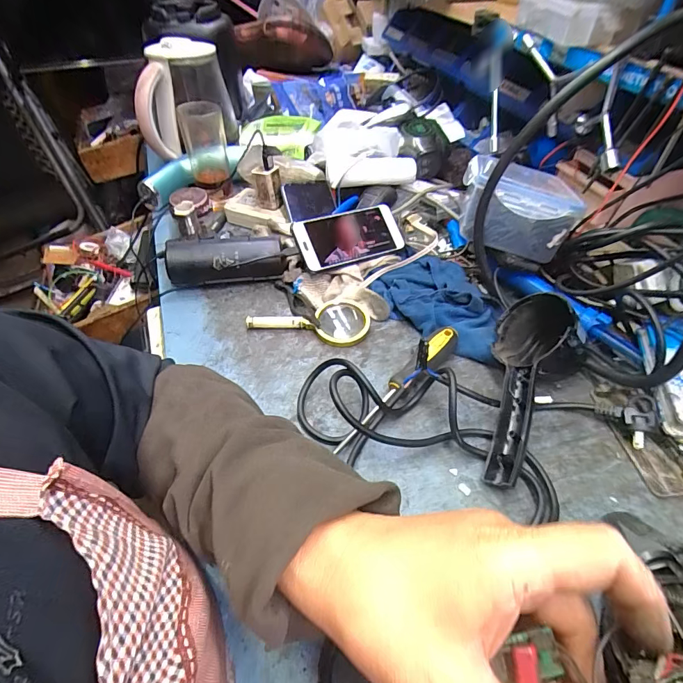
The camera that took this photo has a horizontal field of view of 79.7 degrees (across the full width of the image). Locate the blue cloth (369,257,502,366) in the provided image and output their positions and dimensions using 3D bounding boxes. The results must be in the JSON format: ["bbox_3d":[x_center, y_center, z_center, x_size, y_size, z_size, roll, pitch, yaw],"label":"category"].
[{"bbox_3d":[0.131,-0.047,0.520,0.117,0.031,0.181,-24,52,-21],"label":"blue cloth"}]

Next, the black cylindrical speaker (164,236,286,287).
[{"bbox_3d":[-0.155,-0.108,0.558,0.154,0.055,0.054,-6,48,-5],"label":"black cylindrical speaker"}]

